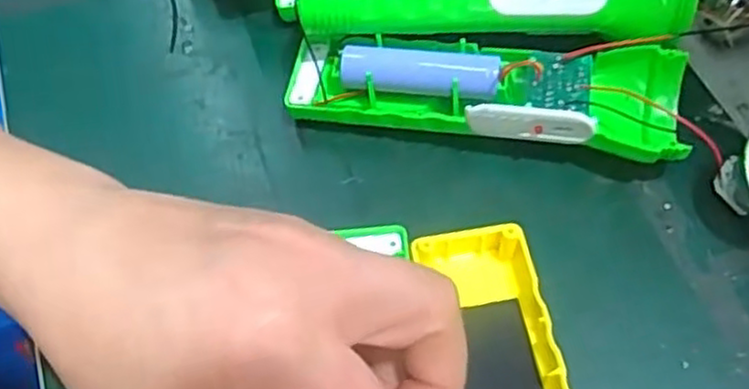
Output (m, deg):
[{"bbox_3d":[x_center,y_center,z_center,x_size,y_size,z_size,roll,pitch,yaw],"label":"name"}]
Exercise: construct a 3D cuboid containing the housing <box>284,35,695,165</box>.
[{"bbox_3d":[0.045,-0.045,0.307,0.161,0.034,0.049,9,61,8],"label":"housing"}]

